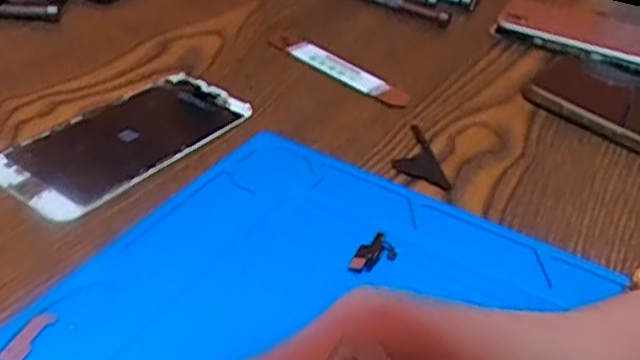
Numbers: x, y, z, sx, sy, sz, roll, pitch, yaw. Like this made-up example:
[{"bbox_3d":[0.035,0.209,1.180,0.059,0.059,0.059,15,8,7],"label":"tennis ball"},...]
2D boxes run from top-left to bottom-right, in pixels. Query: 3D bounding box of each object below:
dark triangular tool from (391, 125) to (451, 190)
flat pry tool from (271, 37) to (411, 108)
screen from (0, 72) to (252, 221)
[{"bbox_3d":[0.050,-0.015,0.371,0.025,0.004,0.060,-2,37,-12],"label":"dark triangular tool"},{"bbox_3d":[0.013,-0.073,0.445,0.110,0.006,0.017,32,44,30],"label":"flat pry tool"},{"bbox_3d":[-0.101,-0.024,0.360,0.062,0.004,0.134,26,41,24],"label":"screen"}]

